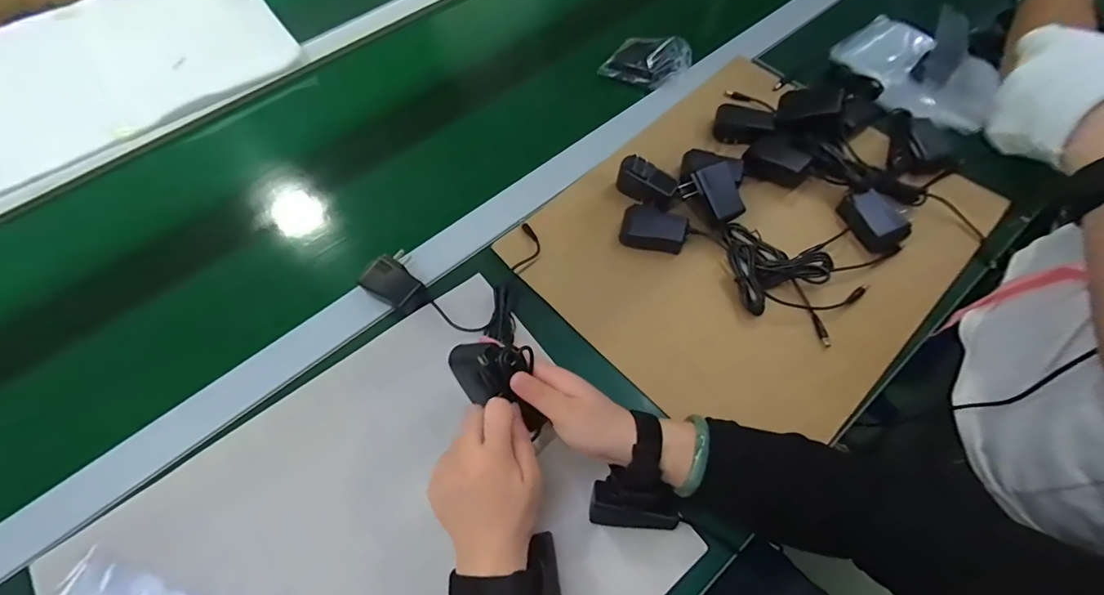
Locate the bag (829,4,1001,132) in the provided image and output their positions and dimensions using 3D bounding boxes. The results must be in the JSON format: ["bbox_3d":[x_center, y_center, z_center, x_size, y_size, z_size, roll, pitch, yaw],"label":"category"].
[{"bbox_3d":[0.509,-0.337,0.663,0.129,0.087,0.248,-17,63,-7],"label":"bag"}]

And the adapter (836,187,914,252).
[{"bbox_3d":[0.370,-0.089,0.548,0.046,0.036,0.075,-22,64,-10],"label":"adapter"}]

